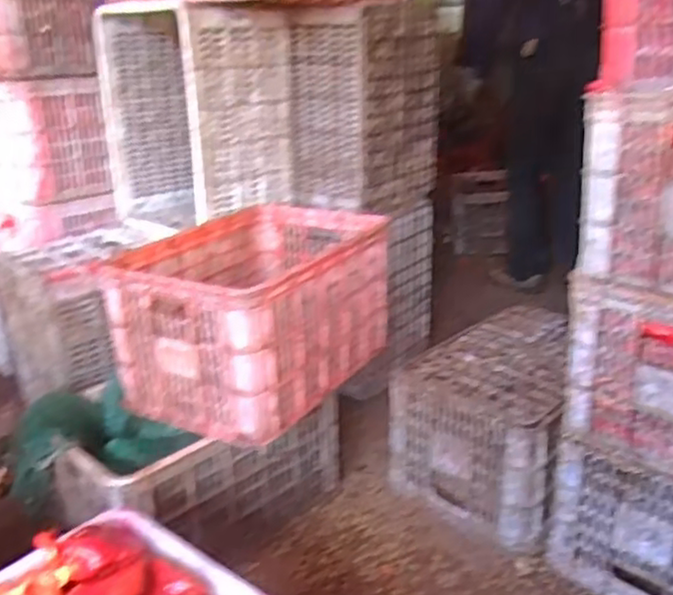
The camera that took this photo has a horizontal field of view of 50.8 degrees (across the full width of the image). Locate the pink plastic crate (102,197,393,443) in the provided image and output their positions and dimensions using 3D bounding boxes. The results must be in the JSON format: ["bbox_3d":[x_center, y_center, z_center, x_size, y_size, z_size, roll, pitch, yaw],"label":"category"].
[{"bbox_3d":[-0.146,0.014,1.424,0.368,0.262,0.550,11,24,30],"label":"pink plastic crate"}]

